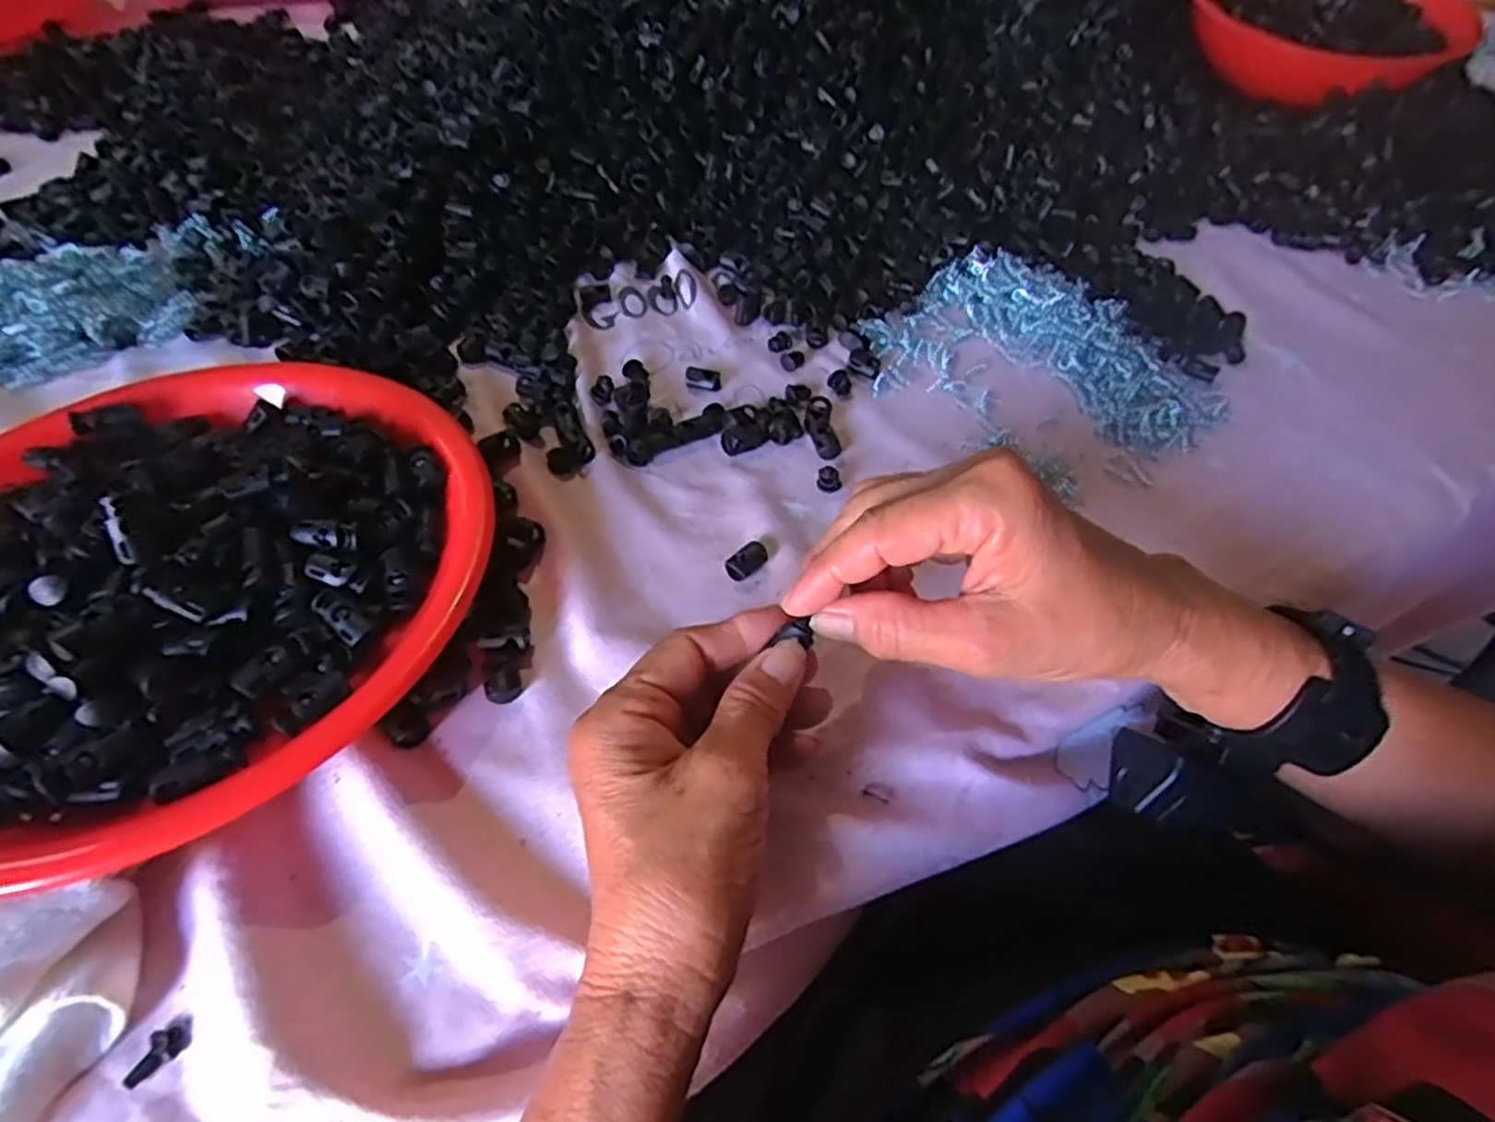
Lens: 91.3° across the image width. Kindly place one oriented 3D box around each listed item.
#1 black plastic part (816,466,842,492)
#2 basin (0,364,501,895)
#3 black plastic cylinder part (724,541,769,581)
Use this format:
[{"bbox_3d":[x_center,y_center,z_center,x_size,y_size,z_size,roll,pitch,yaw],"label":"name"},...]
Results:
[{"bbox_3d":[0.043,-0.042,0.385,0.013,0.014,0.007,15,56,6],"label":"black plastic part"},{"bbox_3d":[-0.243,0.002,0.304,0.237,0.050,0.257,26,56,15],"label":"basin"},{"bbox_3d":[0.000,0.000,0.352,0.020,0.010,0.013,-35,63,-26],"label":"black plastic cylinder part"}]

